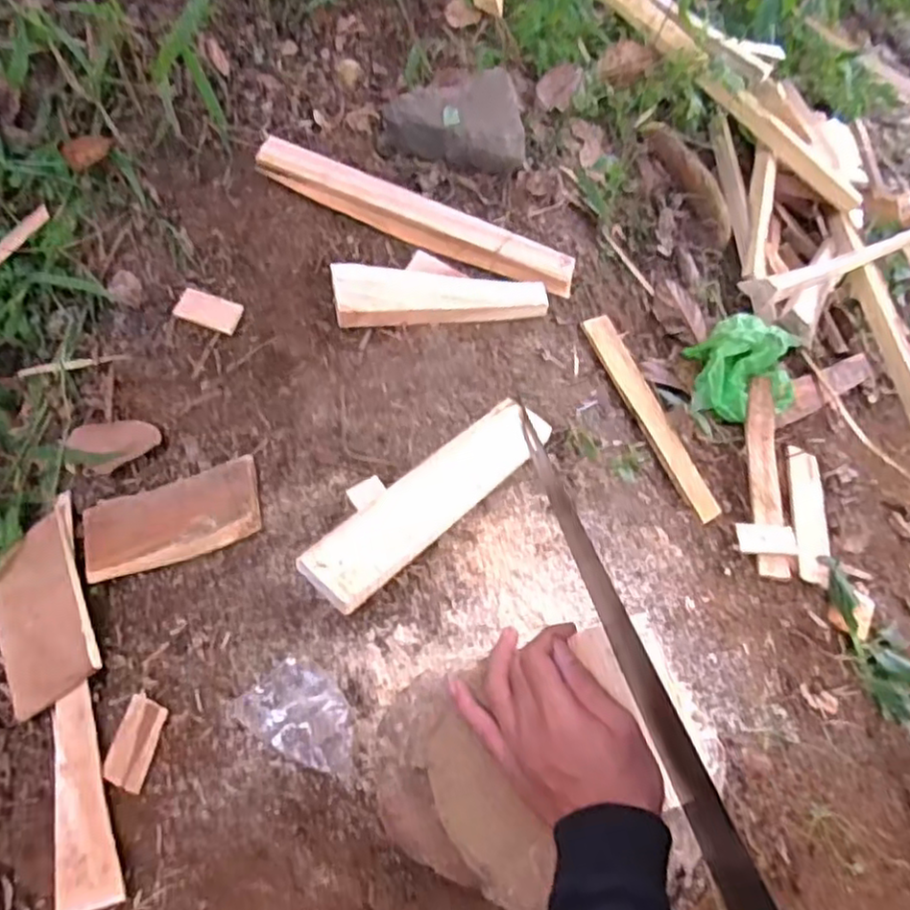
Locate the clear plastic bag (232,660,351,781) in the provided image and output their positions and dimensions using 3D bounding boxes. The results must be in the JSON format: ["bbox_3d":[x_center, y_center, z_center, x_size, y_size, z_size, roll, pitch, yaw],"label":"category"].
[{"bbox_3d":[-0.128,0.221,0.593,0.108,0.035,0.066,30,63,17],"label":"clear plastic bag"}]

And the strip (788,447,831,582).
[{"bbox_3d":[0.463,0.075,0.907,0.047,0.009,0.215,17,50,2],"label":"strip"}]

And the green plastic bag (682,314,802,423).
[{"bbox_3d":[0.404,-0.117,0.967,0.162,0.088,0.125,-4,59,-3],"label":"green plastic bag"}]

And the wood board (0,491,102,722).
[{"bbox_3d":[-0.413,0.149,0.691,0.103,0.015,0.194,-32,62,6],"label":"wood board"}]

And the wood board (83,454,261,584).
[{"bbox_3d":[-0.287,0.067,0.708,0.188,0.018,0.084,-17,59,8],"label":"wood board"}]

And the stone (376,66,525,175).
[{"bbox_3d":[-0.002,-0.423,0.881,0.180,0.077,0.101,-1,59,-1],"label":"stone"}]

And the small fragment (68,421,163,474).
[{"bbox_3d":[-0.360,-0.009,0.734,0.101,0.004,0.053,-6,79,6],"label":"small fragment"}]

